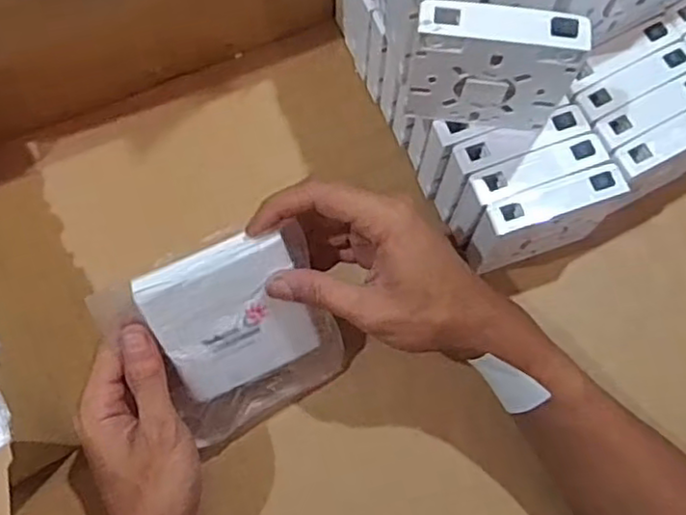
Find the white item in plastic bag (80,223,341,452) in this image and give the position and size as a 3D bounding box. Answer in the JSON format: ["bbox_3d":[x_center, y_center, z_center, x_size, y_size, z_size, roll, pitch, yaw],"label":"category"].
[{"bbox_3d":[-0.065,0.048,0.404,0.116,0.131,0.022,-24,37,-9],"label":"white item in plastic bag"}]

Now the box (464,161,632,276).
[{"bbox_3d":[0.128,-0.020,0.440,0.090,0.089,0.022,-19,75,-5],"label":"box"}]

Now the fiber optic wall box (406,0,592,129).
[{"bbox_3d":[0.080,-0.101,0.375,0.083,0.090,0.020,7,74,3],"label":"fiber optic wall box"}]

